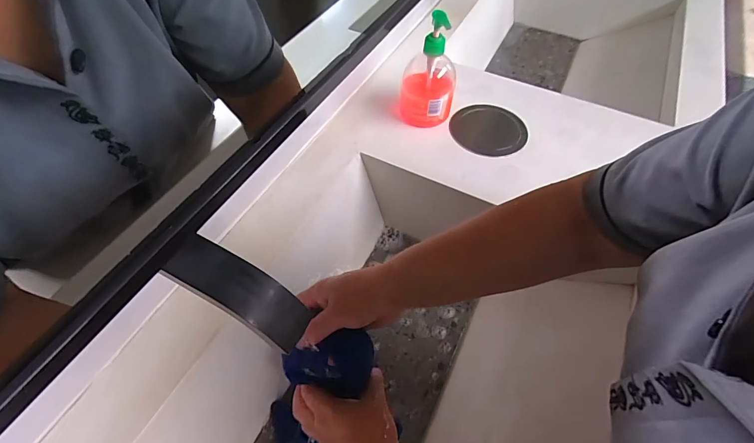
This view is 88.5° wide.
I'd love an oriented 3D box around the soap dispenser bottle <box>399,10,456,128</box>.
[{"bbox_3d":[0.083,-0.230,0.590,0.085,0.158,0.076,9,54,6],"label":"soap dispenser bottle"}]

